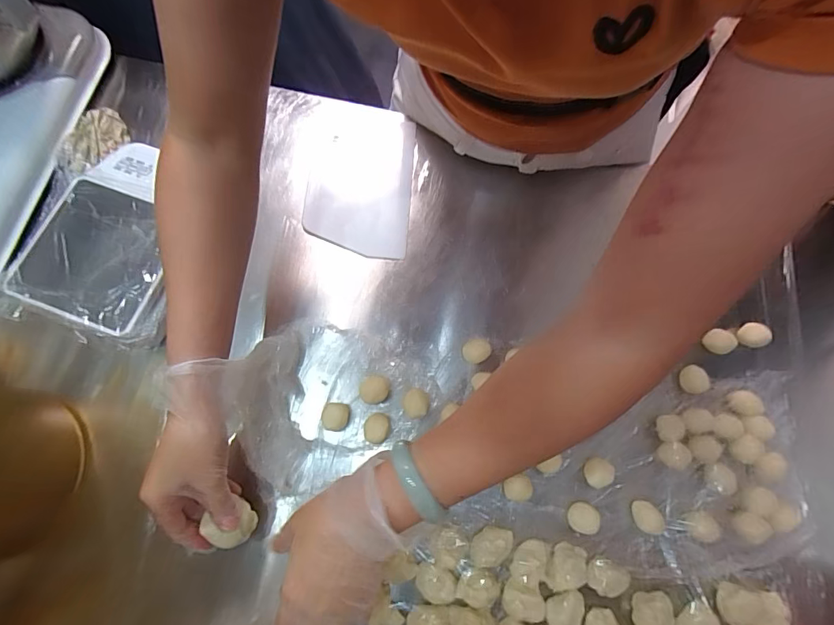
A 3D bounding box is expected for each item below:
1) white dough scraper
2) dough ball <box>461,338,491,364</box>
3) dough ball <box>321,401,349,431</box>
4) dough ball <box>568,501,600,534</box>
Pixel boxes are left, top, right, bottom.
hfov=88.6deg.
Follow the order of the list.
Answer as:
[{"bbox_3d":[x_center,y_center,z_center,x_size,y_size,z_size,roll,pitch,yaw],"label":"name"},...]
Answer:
[{"bbox_3d":[-0.071,-0.172,0.537,0.126,0.009,0.214,4,74,1],"label":"white dough scraper"},{"bbox_3d":[0.064,0.043,0.463,0.028,0.016,0.027,0,74,-1],"label":"dough ball"},{"bbox_3d":[-0.085,0.108,0.442,0.025,0.017,0.028,9,74,2],"label":"dough ball"},{"bbox_3d":[0.162,0.200,0.417,0.026,0.019,0.028,0,74,-1],"label":"dough ball"}]

